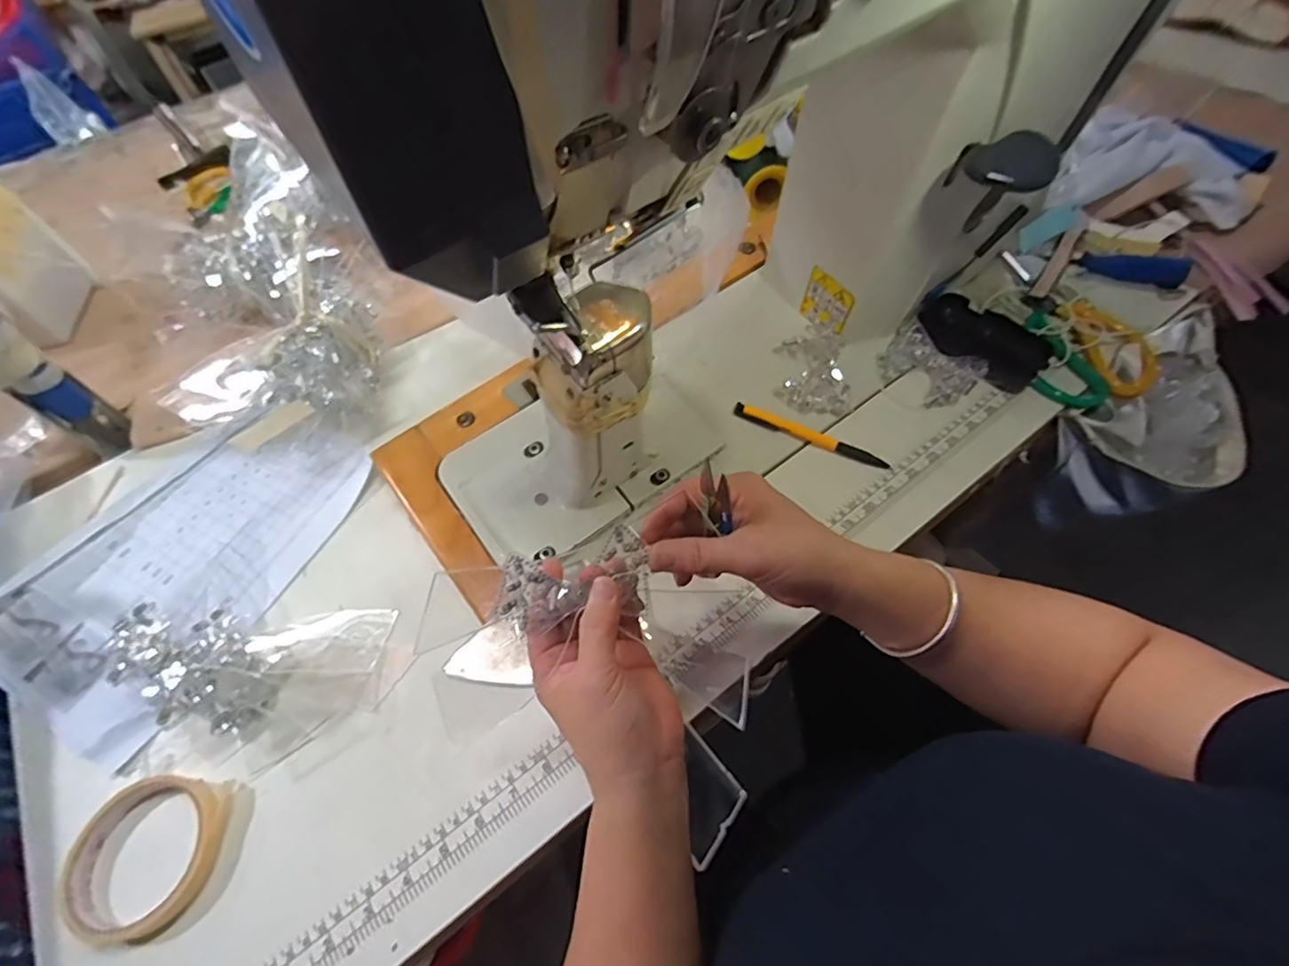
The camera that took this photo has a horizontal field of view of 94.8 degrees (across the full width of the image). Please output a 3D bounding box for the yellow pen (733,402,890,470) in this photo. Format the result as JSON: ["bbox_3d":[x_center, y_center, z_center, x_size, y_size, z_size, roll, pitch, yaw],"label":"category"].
[{"bbox_3d":[0.143,-0.041,0.513,0.136,0.009,0.012,22,62,17],"label":"yellow pen"}]

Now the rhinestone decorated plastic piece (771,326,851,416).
[{"bbox_3d":[0.151,-0.104,0.536,0.060,0.026,0.080,-3,58,3],"label":"rhinestone decorated plastic piece"}]

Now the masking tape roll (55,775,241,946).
[{"bbox_3d":[-0.324,0.239,0.381,0.090,0.014,0.088,-3,58,3],"label":"masking tape roll"}]

